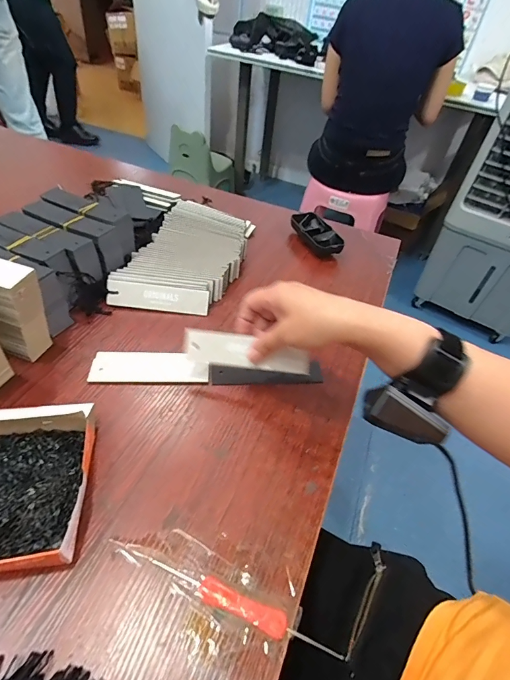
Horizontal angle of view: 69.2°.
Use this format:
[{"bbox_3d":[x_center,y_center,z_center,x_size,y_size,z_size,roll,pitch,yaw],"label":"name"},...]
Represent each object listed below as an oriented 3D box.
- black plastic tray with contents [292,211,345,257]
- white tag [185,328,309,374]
[{"bbox_3d":[0.101,-0.174,0.619,0.054,0.031,0.108,-9,48,-14],"label":"black plastic tray with contents"},{"bbox_3d":[-0.009,0.010,0.378,0.129,0.008,0.034,7,81,5],"label":"white tag"}]

